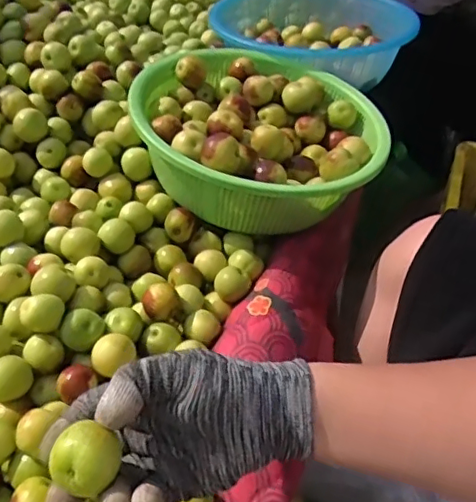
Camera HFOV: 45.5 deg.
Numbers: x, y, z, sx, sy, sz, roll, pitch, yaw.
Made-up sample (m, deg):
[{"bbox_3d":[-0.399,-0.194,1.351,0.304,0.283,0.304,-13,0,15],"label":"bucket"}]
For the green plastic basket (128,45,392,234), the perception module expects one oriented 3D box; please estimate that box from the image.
[{"bbox_3d":[0.026,-0.130,0.614,0.260,0.099,0.273,1,44,-1],"label":"green plastic basket"}]

